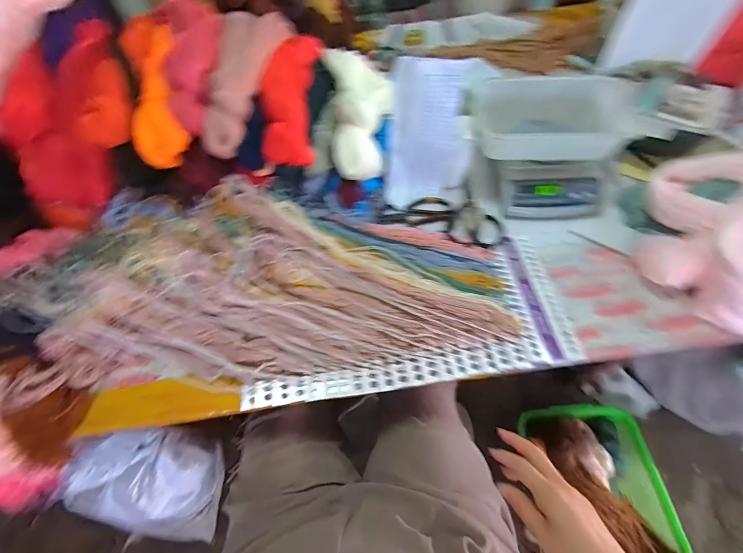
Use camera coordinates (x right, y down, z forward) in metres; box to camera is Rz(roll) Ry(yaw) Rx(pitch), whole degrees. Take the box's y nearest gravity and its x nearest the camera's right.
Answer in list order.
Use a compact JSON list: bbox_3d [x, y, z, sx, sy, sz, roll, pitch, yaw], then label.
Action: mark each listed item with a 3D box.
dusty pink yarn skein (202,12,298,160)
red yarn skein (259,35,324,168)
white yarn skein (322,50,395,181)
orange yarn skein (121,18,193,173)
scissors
[{"bbox_3d":[-0.223,-0.373,0.584,0.091,0.089,0.347,3,59,6],"label":"dusty pink yarn skein"},{"bbox_3d":[-0.144,-0.347,0.582,0.082,0.088,0.314,0,74,5],"label":"red yarn skein"},{"bbox_3d":[-0.024,-0.319,0.604,0.127,0.081,0.278,-2,81,3],"label":"white yarn skein"},{"bbox_3d":[-0.357,-0.322,0.537,0.077,0.056,0.284,-12,78,-3],"label":"orange yarn skein"},{"bbox_3d":[0.143,-0.114,0.636,0.225,0.022,0.113,19,62,15],"label":"scissors"}]

